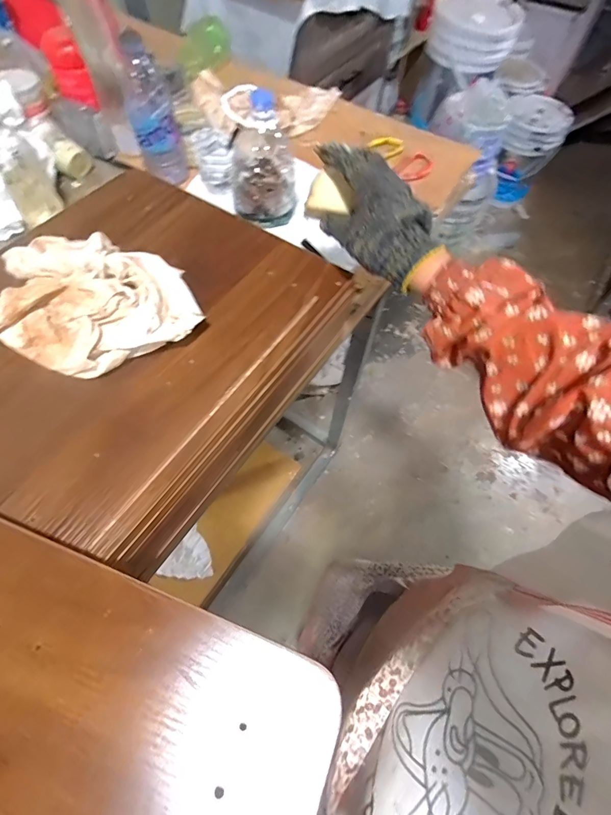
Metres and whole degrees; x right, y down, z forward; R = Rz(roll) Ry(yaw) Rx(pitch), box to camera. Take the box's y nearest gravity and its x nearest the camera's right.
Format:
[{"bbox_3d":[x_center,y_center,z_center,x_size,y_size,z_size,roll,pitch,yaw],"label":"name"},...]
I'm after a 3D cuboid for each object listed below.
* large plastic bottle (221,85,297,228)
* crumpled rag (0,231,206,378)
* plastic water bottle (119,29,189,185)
[{"bbox_3d":[-0.063,-0.365,0.589,0.104,0.160,0.082,-6,63,-6],"label":"large plastic bottle"},{"bbox_3d":[-0.224,-0.113,0.394,0.194,0.052,0.186,-24,64,-15],"label":"crumpled rag"},{"bbox_3d":[-0.232,-0.438,0.607,0.065,0.200,0.056,-15,64,-10],"label":"plastic water bottle"}]

